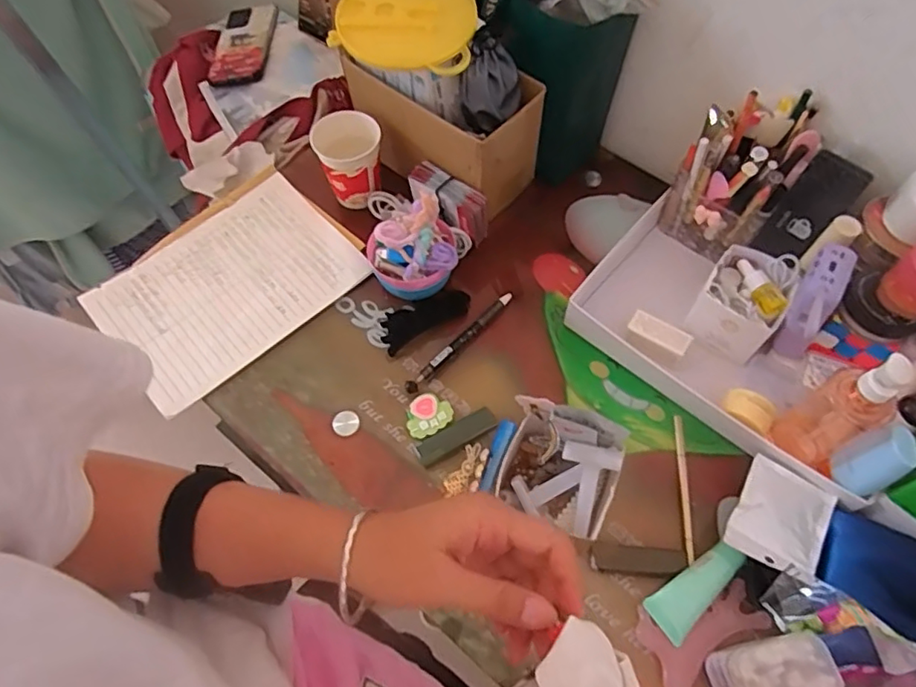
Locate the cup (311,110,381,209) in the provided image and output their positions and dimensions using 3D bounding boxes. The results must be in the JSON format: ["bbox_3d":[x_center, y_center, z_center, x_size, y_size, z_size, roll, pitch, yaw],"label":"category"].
[{"bbox_3d":[-0.119,-0.204,0.662,0.069,0.091,0.069,-1,62,2],"label":"cup"}]

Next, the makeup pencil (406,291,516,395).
[{"bbox_3d":[0.003,-0.004,0.594,0.011,0.008,0.149,40,70,21],"label":"makeup pencil"}]

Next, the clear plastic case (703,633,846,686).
[{"bbox_3d":[0.222,0.237,0.419,0.070,0.063,0.045,-11,62,-3],"label":"clear plastic case"}]

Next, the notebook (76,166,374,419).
[{"bbox_3d":[-0.240,-0.067,0.631,0.257,0.021,0.186,-40,67,-17],"label":"notebook"}]

